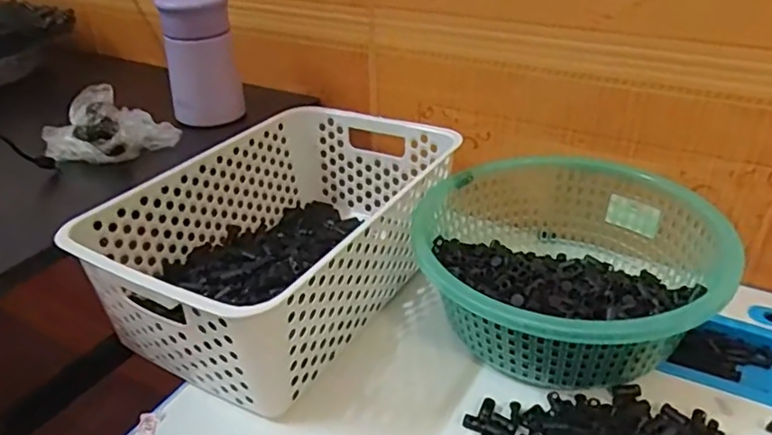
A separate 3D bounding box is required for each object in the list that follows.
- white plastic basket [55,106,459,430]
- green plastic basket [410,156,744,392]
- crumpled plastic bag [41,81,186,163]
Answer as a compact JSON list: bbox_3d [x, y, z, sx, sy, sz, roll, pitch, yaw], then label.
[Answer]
[{"bbox_3d":[-0.081,0.006,0.535,0.205,0.105,0.308,19,41,28],"label":"white plastic basket"},{"bbox_3d":[0.142,0.036,0.484,0.202,0.085,0.220,-2,34,2],"label":"green plastic basket"},{"bbox_3d":[-0.260,-0.077,0.570,0.105,0.050,0.093,16,36,25],"label":"crumpled plastic bag"}]

